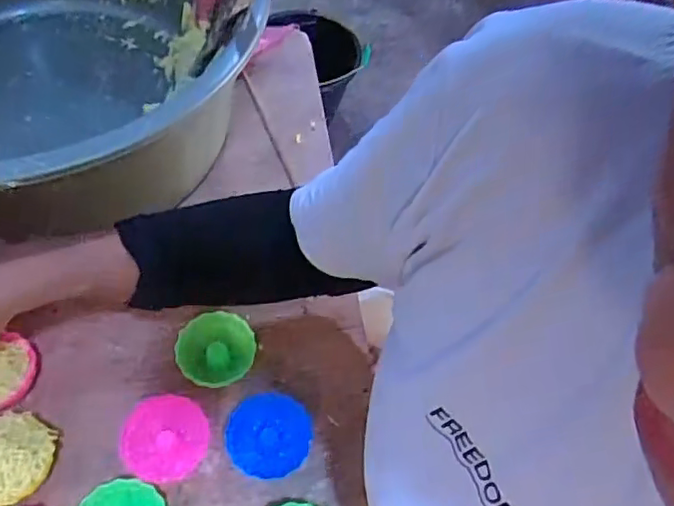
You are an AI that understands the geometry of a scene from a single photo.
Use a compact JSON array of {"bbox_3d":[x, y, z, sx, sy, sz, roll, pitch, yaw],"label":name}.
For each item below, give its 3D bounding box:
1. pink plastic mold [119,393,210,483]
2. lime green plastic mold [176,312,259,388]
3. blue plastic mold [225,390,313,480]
[{"bbox_3d":[-0.125,0.138,0.445,0.060,0.029,0.058,2,56,-3],"label":"pink plastic mold"},{"bbox_3d":[-0.097,0.079,0.487,0.060,0.026,0.056,-37,66,-25],"label":"lime green plastic mold"},{"bbox_3d":[-0.050,0.139,0.451,0.061,0.028,0.059,-4,57,-6],"label":"blue plastic mold"}]

